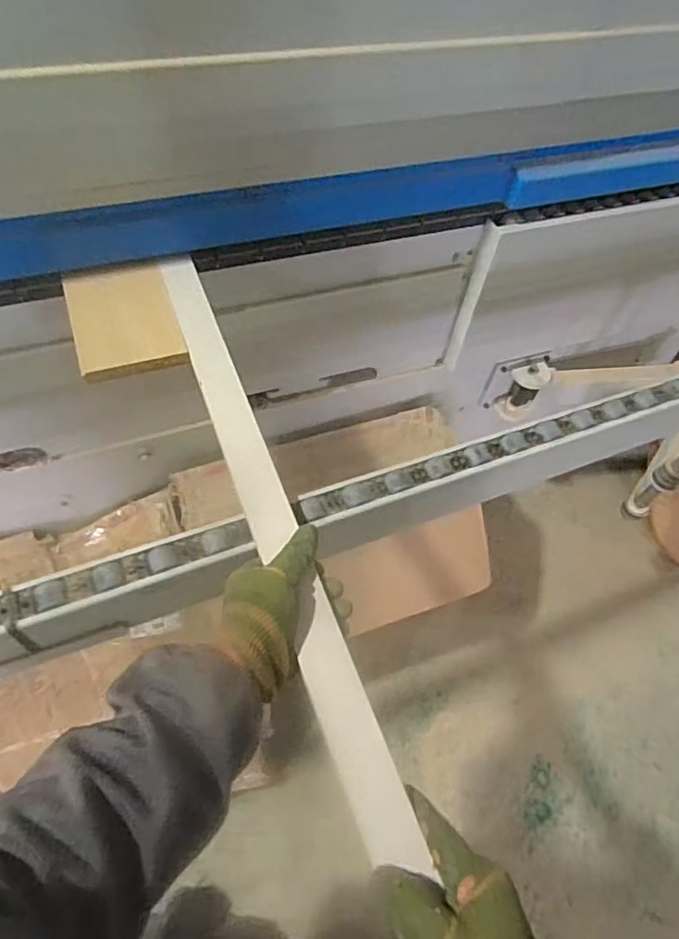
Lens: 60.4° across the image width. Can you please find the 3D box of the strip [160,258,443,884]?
[{"bbox_3d":[-0.084,0.013,0.588,0.046,0.015,0.691,-18,61,-13],"label":"strip"}]

